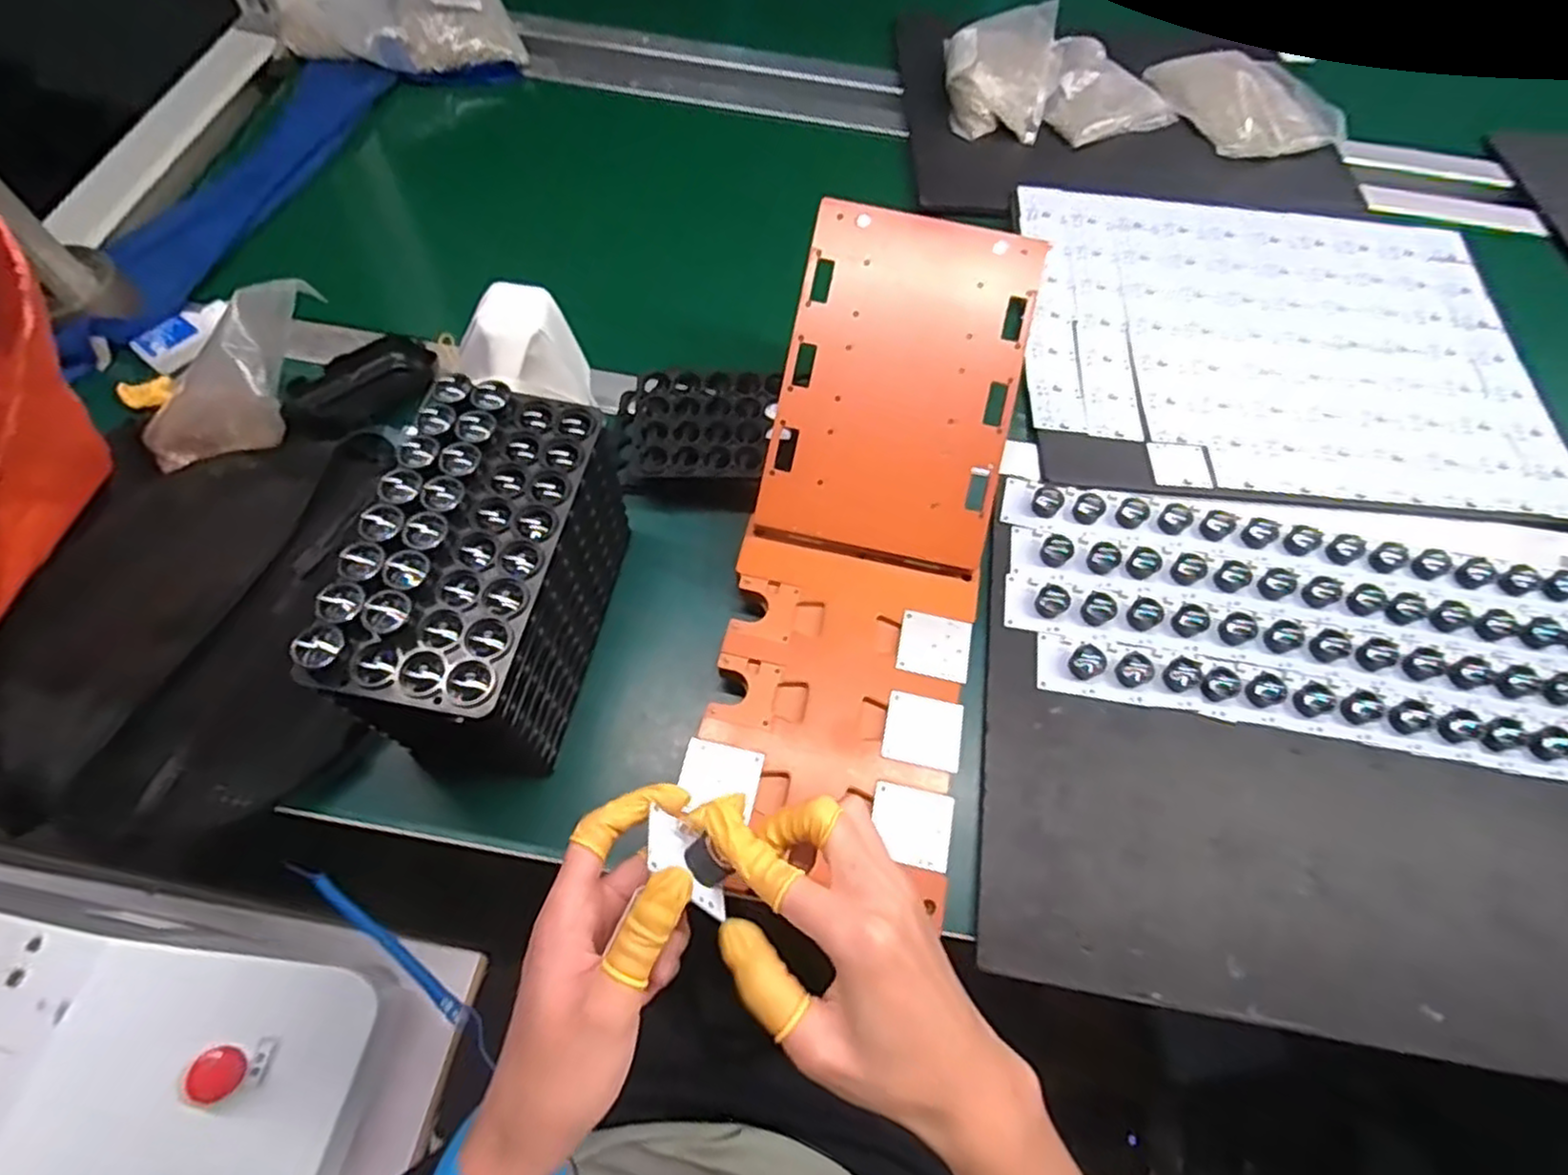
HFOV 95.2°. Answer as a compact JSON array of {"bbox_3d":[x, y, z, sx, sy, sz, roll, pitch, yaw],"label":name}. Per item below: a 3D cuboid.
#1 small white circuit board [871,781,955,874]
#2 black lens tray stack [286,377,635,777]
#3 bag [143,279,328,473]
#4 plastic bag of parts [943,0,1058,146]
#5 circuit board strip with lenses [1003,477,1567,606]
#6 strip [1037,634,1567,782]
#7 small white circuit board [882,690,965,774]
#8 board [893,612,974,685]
[{"bbox_3d":[0.078,0.144,0.433,0.048,0.004,0.045,13,64,3],"label":"small white circuit board"},{"bbox_3d":[-0.175,0.000,0.439,0.092,0.148,0.194,10,64,2],"label":"black lens tray stack"},{"bbox_3d":[-0.384,-0.134,0.504,0.164,0.062,0.080,-37,64,27],"label":"bag"},{"bbox_3d":[0.240,-0.577,0.798,0.118,0.051,0.171,7,64,0],"label":"plastic bag of parts"},{"bbox_3d":[0.410,-0.034,0.563,0.466,0.018,0.049,10,64,2],"label":"circuit board strip with lenses"},{"bbox_3d":[0.404,0.089,0.502,0.447,0.019,0.043,10,64,2],"label":"strip"},{"bbox_3d":[0.090,0.092,0.460,0.048,0.004,0.045,13,64,3],"label":"small white circuit board"},{"bbox_3d":[0.103,0.040,0.487,0.048,0.004,0.045,14,64,4],"label":"board"}]

